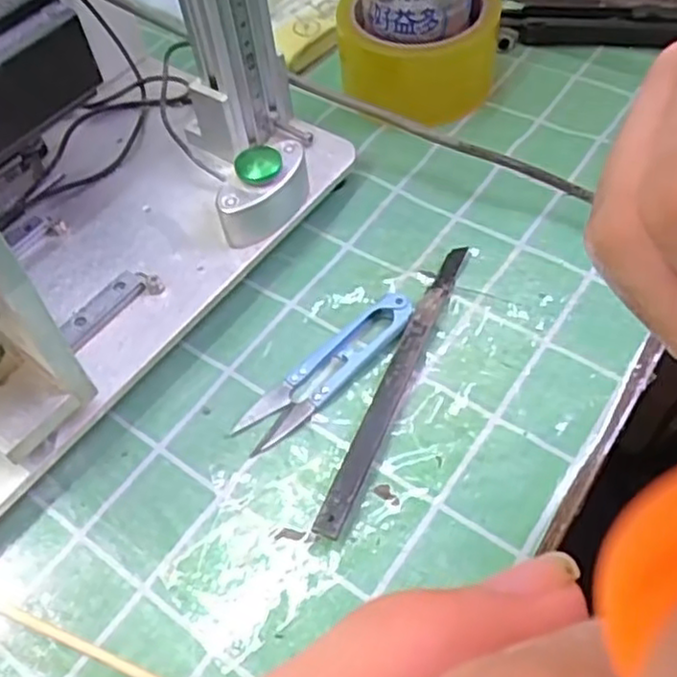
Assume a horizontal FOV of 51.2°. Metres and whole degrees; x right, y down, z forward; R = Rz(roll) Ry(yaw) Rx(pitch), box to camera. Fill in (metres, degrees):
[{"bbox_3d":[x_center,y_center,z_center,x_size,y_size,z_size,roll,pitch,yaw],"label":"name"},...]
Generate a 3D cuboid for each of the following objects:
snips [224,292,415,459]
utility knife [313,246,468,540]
[{"bbox_3d":[-0.005,0.013,0.328,0.100,0.010,0.025,-40,60,-22],"label":"snips"},{"bbox_3d":[0.028,0.016,0.324,0.011,0.009,0.163,18,57,17],"label":"utility knife"}]

